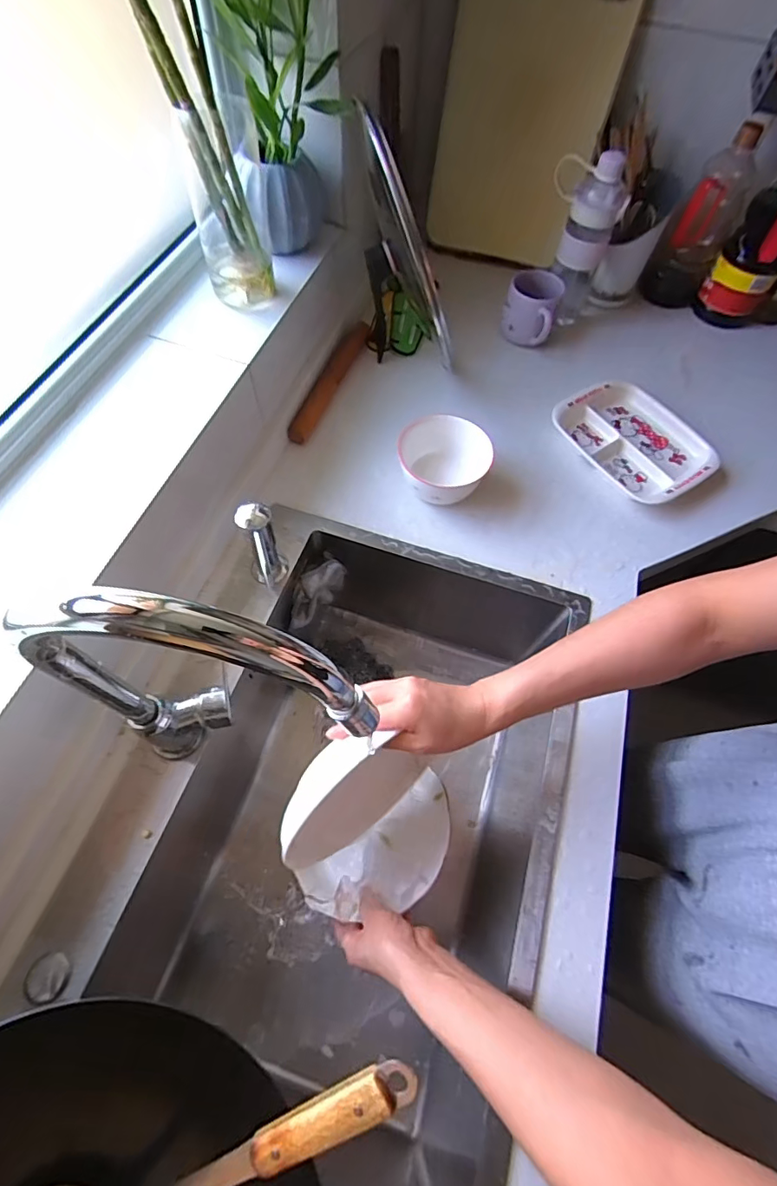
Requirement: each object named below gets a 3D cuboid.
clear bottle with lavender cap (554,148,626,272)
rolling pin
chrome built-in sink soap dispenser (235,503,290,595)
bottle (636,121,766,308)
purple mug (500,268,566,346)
[{"bbox_3d":[0.299,-0.584,0.757,0.110,0.133,0.067,15,62,5],"label":"clear bottle with lavender cap"},{"bbox_3d":[-0.092,-0.340,0.789,0.030,0.037,0.272,20,63,7],"label":"rolling pin"},{"bbox_3d":[-0.141,-0.034,0.581,0.042,0.107,0.099,-16,64,-11],"label":"chrome built-in sink soap dispenser"},{"bbox_3d":[0.510,-0.597,0.819,0.094,0.226,0.092,38,67,16],"label":"bottle"},{"bbox_3d":[0.242,-0.488,0.839,0.084,0.072,0.112,19,63,7],"label":"purple mug"}]

